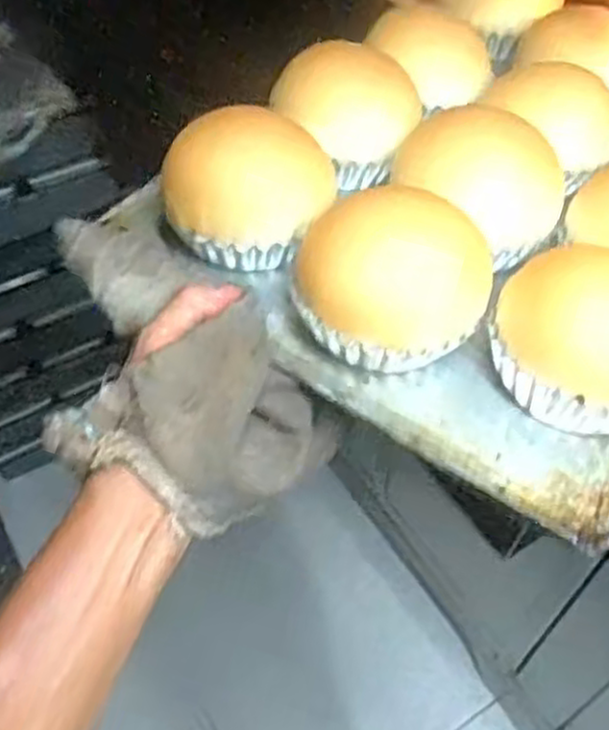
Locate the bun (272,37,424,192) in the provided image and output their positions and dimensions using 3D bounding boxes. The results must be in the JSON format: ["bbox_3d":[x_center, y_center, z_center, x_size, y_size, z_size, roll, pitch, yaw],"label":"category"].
[{"bbox_3d":[0.029,-0.159,0.481,0.087,0.054,0.089,34,59,22],"label":"bun"}]

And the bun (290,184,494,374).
[{"bbox_3d":[0.044,-0.044,0.380,0.093,0.049,0.076,9,53,6],"label":"bun"}]

